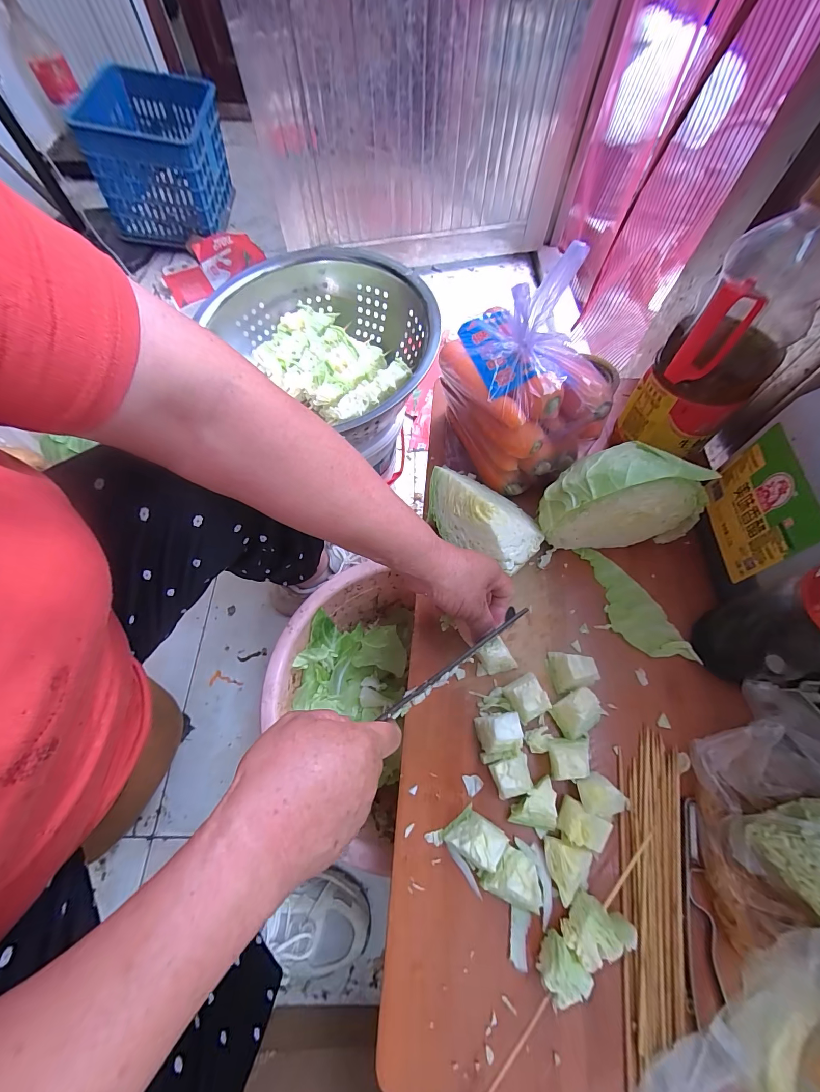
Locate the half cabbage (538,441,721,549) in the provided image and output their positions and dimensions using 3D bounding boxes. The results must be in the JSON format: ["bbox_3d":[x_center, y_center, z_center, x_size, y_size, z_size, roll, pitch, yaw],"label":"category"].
[{"bbox_3d":[0.232,-0.053,0.399,0.161,0.134,0.057,-2,65,-1],"label":"half cabbage"}]

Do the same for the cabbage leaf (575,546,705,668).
[{"bbox_3d":[0.249,0.063,0.421,0.059,0.015,0.150,-17,66,-8],"label":"cabbage leaf"}]

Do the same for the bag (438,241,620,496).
[{"bbox_3d":[0.121,-0.184,0.424,0.108,0.242,0.180,-32,69,-14],"label":"bag"}]

